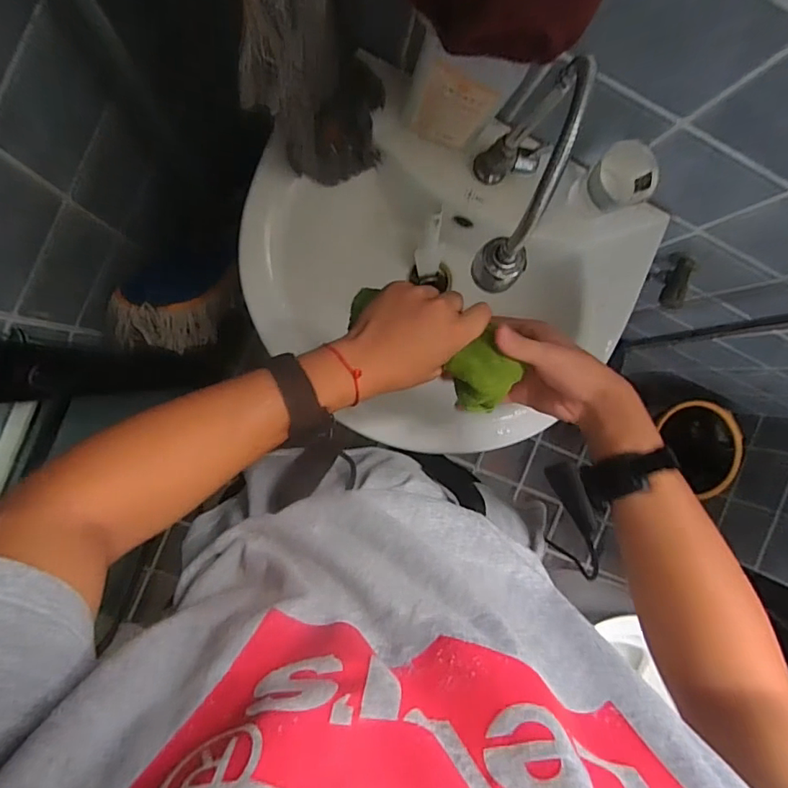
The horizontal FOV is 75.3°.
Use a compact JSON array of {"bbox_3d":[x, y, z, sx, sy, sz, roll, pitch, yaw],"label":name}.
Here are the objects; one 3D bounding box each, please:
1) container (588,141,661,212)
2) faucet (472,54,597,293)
[{"bbox_3d":[0.263,-0.256,0.603,0.072,0.050,0.066,-7,93,-7],"label":"container"},{"bbox_3d":[0.125,-0.206,0.516,0.047,0.278,0.183,12,91,-8],"label":"faucet"}]

